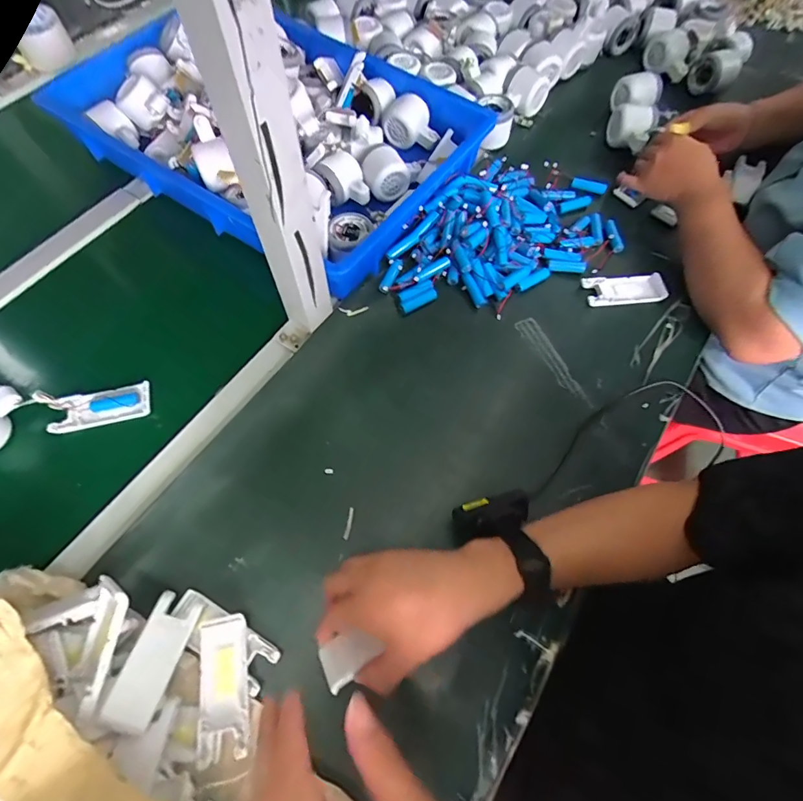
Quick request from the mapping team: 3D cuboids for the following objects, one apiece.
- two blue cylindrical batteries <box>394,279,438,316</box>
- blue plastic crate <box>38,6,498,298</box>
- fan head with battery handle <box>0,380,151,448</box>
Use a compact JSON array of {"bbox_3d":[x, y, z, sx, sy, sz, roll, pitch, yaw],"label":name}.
[{"bbox_3d":[0.021,-0.131,0.539,0.052,0.011,0.030,-23,69,-12],"label":"two blue cylindrical batteries"},{"bbox_3d":[-0.199,-0.409,0.619,0.549,0.088,0.361,33,69,12],"label":"blue plastic crate"},{"bbox_3d":[-0.386,0.017,0.467,0.205,0.043,0.061,-5,64,-17],"label":"fan head with battery handle"}]

